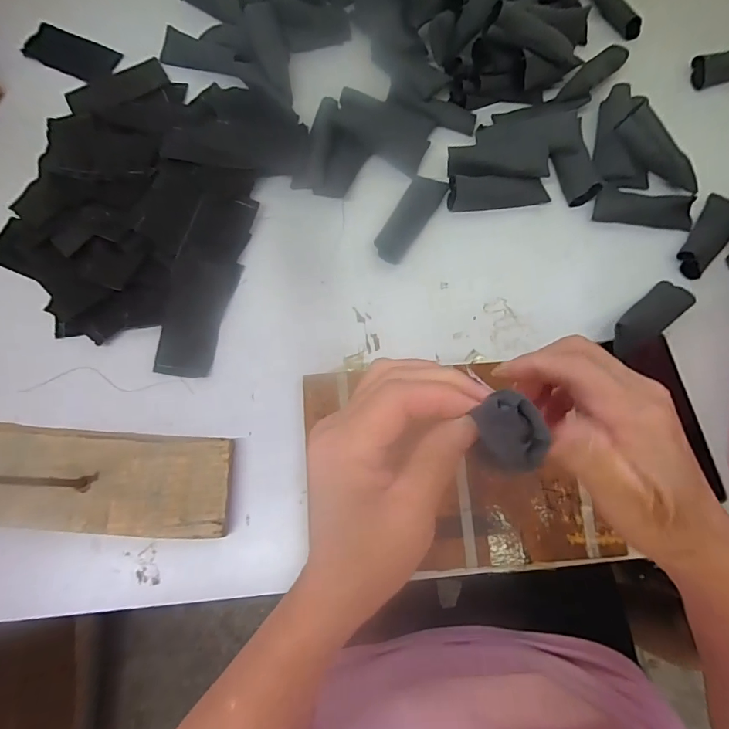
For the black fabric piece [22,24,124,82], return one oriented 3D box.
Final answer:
[{"bbox_3d":[-0.355,-0.377,0.534,0.113,0.004,0.054,24,76,4],"label":"black fabric piece"}]

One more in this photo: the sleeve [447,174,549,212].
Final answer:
[{"bbox_3d":[0.142,-0.182,0.459,0.102,0.032,0.027,-4,75,-1],"label":"sleeve"}]

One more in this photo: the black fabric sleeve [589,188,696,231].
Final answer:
[{"bbox_3d":[0.294,-0.164,0.460,0.098,0.014,0.036,9,75,3],"label":"black fabric sleeve"}]

